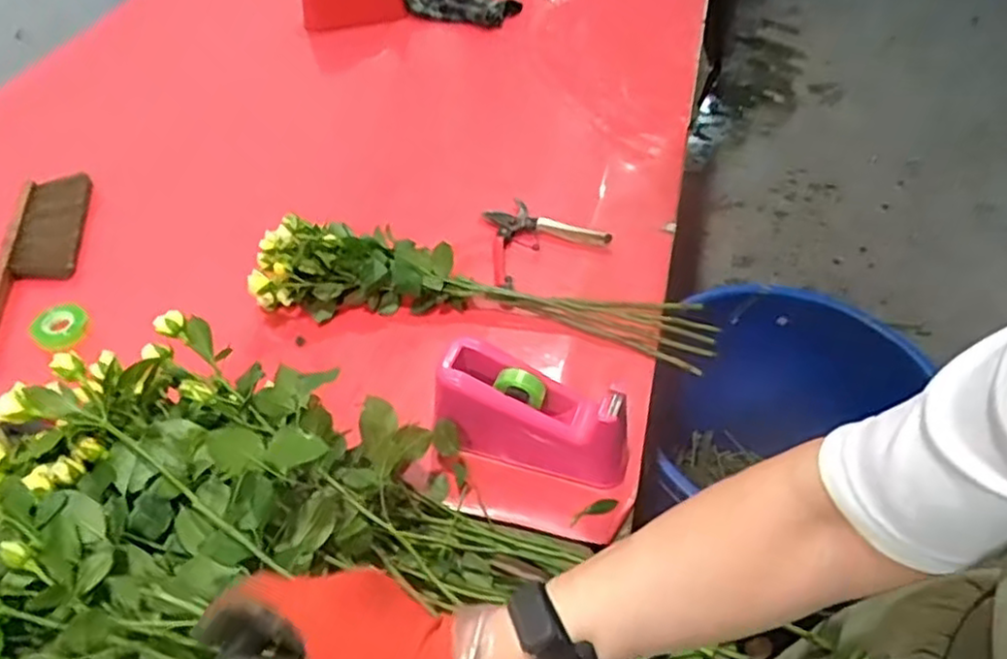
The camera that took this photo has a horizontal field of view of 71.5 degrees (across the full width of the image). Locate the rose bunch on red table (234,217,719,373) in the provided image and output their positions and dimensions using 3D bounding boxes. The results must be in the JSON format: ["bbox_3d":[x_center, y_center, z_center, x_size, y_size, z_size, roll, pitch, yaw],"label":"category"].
[{"bbox_3d":[-0.024,-0.054,0.869,0.553,0.086,0.136,8,49,7],"label":"rose bunch on red table"}]

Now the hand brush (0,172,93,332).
[{"bbox_3d":[-0.634,-0.100,0.954,0.094,0.033,0.368,-11,49,-11],"label":"hand brush"}]

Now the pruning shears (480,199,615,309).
[{"bbox_3d":[0.022,-0.119,0.960,0.178,0.037,0.167,-30,55,-26],"label":"pruning shears"}]

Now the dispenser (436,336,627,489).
[{"bbox_3d":[0.031,0.085,0.711,0.194,0.100,0.069,16,50,13],"label":"dispenser"}]

